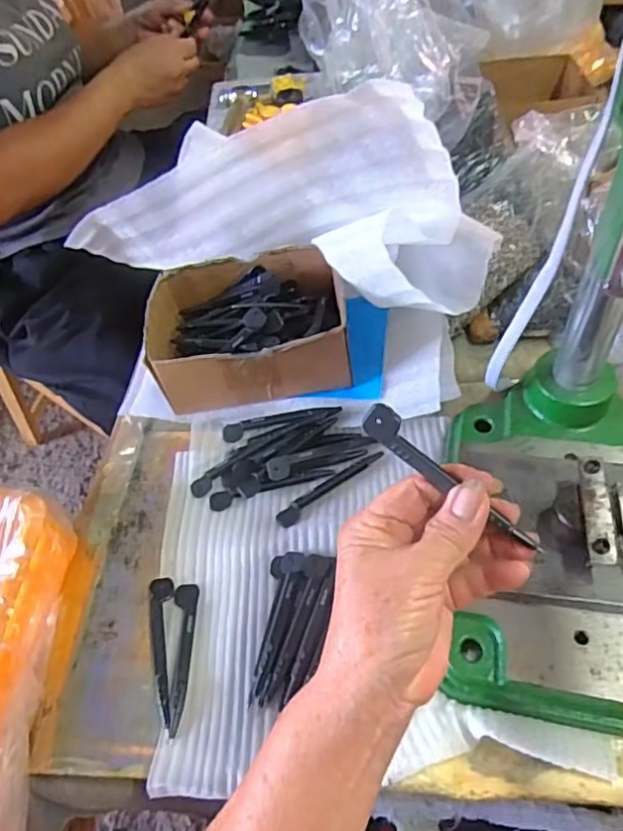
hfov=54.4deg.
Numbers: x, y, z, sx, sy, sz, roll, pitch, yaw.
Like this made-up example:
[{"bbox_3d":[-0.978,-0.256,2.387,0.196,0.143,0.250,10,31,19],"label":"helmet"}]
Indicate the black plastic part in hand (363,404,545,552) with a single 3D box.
[{"bbox_3d":[0.066,0.029,0.287,0.099,0.004,0.016,37,104,8],"label":"black plastic part in hand"}]

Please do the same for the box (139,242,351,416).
[{"bbox_3d":[-0.053,-0.078,0.538,0.162,0.075,0.134,-5,52,2],"label":"box"}]

